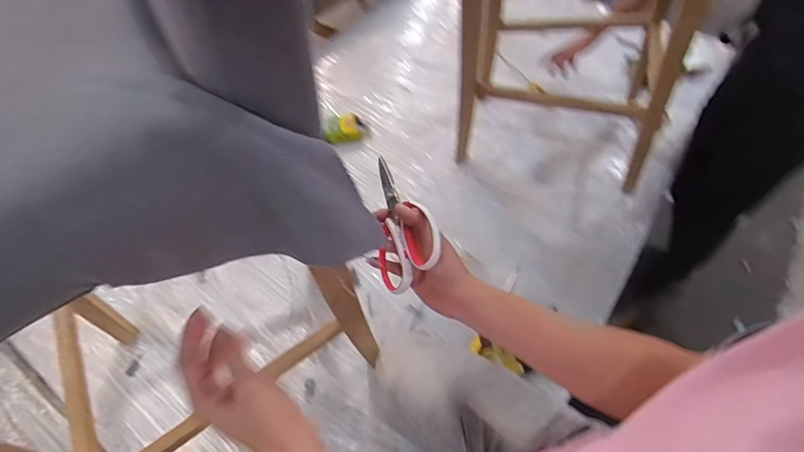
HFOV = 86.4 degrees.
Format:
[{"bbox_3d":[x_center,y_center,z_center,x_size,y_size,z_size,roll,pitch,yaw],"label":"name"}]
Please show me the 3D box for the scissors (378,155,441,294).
[{"bbox_3d":[-0.015,0.000,0.516,0.013,0.090,0.174,16,30,-37],"label":"scissors"}]

